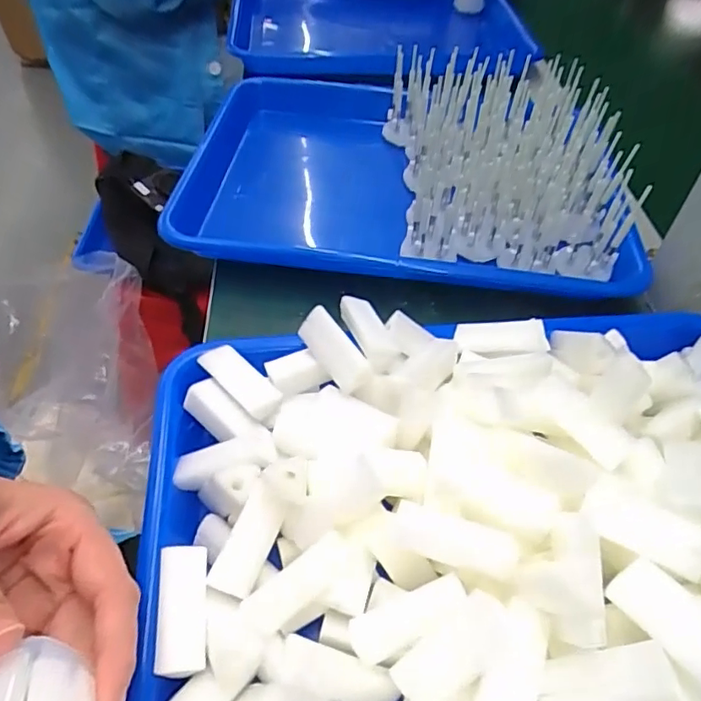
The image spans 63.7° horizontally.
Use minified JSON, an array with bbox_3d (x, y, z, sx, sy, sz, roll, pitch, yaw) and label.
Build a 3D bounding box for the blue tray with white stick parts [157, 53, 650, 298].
[{"bbox_3d":[0.042,-0.141,0.445,0.323,0.092,0.238,7,50,3],"label":"blue tray with white stick parts"}]

